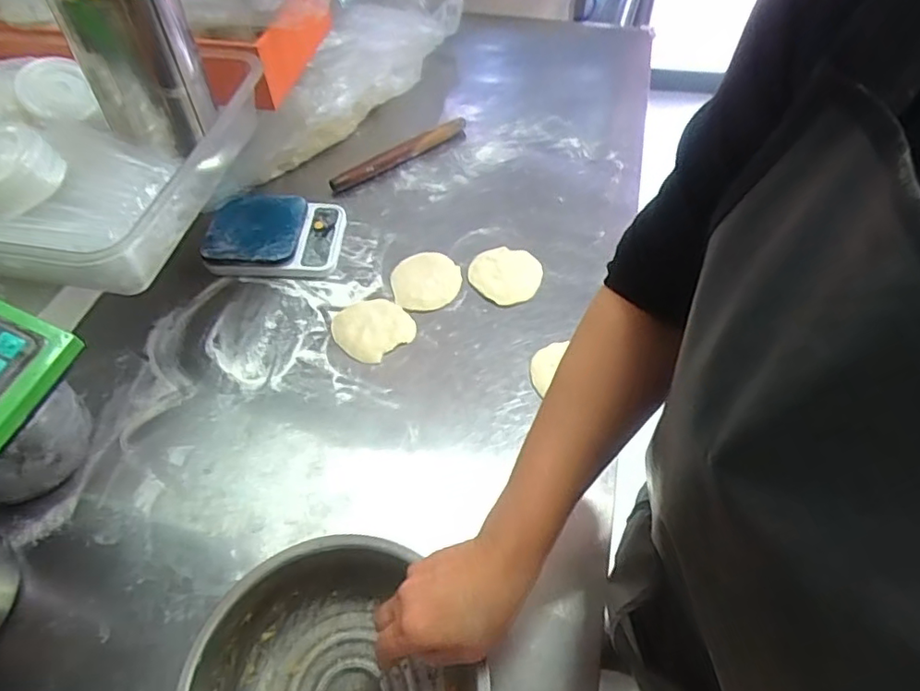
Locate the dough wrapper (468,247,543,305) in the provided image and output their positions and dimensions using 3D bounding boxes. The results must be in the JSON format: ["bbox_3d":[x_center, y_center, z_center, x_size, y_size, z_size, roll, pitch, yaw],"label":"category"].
[{"bbox_3d":[0.062,-0.097,0.807,0.095,0.006,0.096,0,58,1],"label":"dough wrapper"}]

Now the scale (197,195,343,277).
[{"bbox_3d":[-0.257,-0.155,0.836,0.178,0.052,0.135,-2,55,2],"label":"scale"}]

